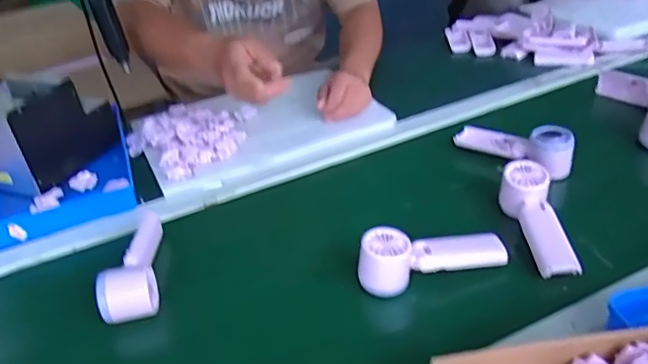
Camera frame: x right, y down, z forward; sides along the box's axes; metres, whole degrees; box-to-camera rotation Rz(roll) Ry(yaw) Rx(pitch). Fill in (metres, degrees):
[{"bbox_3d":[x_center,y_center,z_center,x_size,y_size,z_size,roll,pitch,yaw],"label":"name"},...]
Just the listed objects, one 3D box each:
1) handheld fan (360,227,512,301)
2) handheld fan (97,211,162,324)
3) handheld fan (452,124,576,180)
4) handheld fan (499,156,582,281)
[{"bbox_3d":[0.121,0.078,0.630,0.167,0.053,0.049,-11,34,-6],"label":"handheld fan"},{"bbox_3d":[-0.229,0.091,0.665,0.055,0.057,0.161,-11,34,-6],"label":"handheld fan"},{"bbox_3d":[0.270,-0.056,0.807,0.171,0.061,0.055,23,44,36],"label":"handheld fan"},{"bbox_3d":[0.257,0.046,0.666,0.052,0.039,0.160,-7,50,0],"label":"handheld fan"}]

